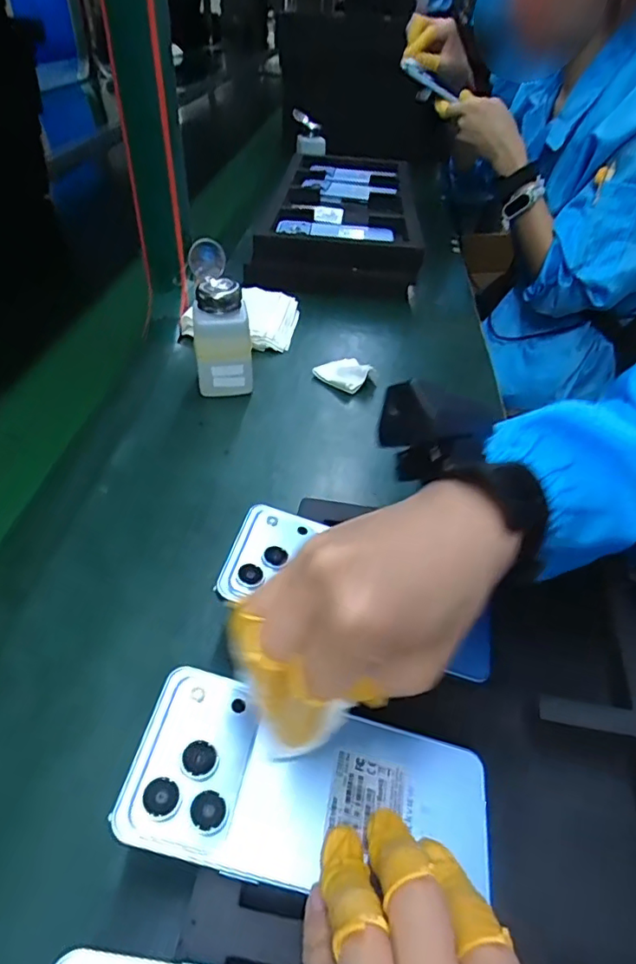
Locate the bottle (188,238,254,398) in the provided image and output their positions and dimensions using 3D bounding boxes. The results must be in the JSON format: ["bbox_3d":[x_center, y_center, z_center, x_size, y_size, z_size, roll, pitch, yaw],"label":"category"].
[{"bbox_3d":[-0.088,-0.147,0.505,0.056,0.130,0.051,-2,45,-10],"label":"bottle"}]

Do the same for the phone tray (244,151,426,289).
[{"bbox_3d":[0.043,-0.444,0.888,0.235,0.066,0.481,7,44,-1],"label":"phone tray"}]

